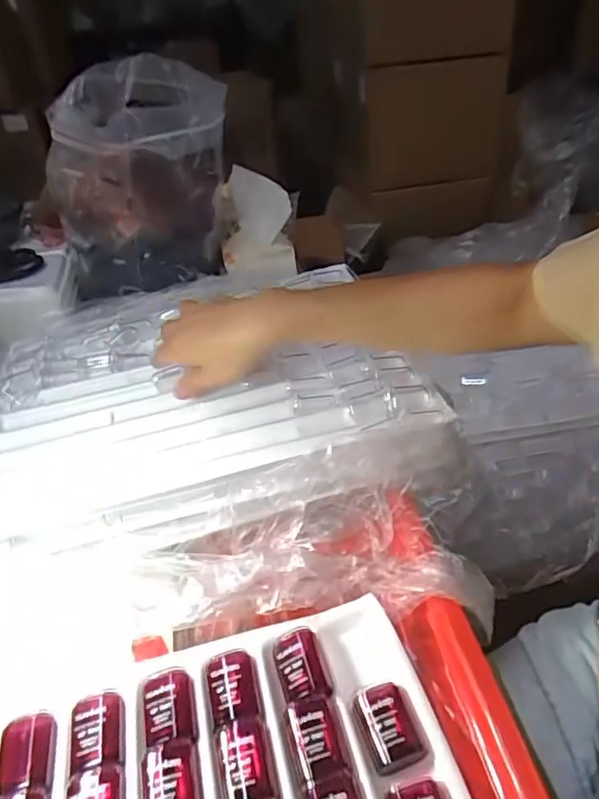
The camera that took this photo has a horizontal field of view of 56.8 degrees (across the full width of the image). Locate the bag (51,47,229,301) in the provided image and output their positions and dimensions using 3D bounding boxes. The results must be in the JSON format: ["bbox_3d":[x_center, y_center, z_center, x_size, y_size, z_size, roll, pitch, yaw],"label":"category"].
[{"bbox_3d":[-0.182,-0.250,0.637,0.196,0.200,0.150,-15,39,-12],"label":"bag"}]

